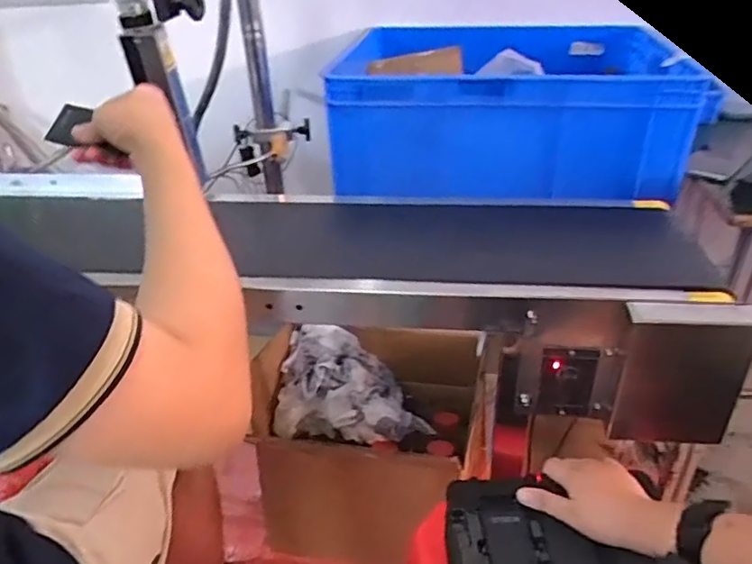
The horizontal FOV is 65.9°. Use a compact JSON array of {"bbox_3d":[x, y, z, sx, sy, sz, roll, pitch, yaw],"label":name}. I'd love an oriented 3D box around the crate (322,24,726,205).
[{"bbox_3d":[0.235,-0.339,1.125,0.581,0.216,0.476,1,32,6],"label":"crate"}]

